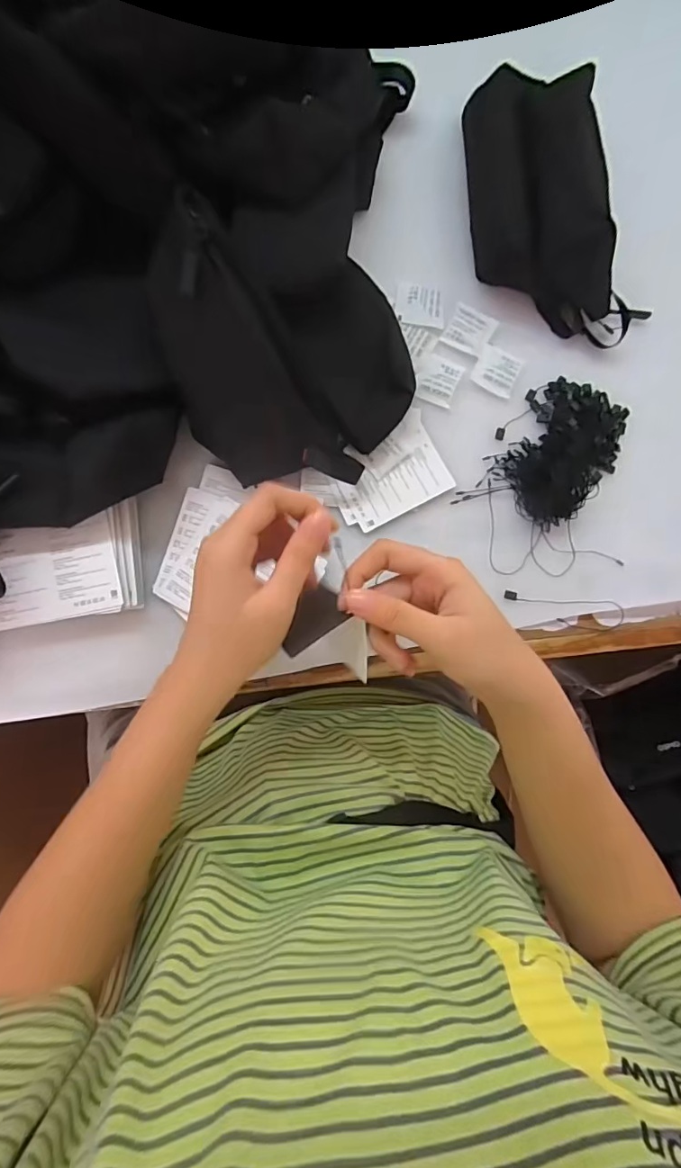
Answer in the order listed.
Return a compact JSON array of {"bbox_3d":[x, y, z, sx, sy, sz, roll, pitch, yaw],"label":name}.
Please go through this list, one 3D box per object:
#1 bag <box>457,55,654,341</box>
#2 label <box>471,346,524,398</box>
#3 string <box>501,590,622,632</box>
[{"bbox_3d":[0.169,-0.316,0.410,0.110,0.071,0.217,-14,89,-6],"label":"bag"},{"bbox_3d":[0.135,-0.184,0.434,0.037,0.005,0.038,23,86,-4],"label":"label"},{"bbox_3d":[0.191,0.025,0.431,0.105,0.008,0.028,5,98,-3],"label":"string"}]

